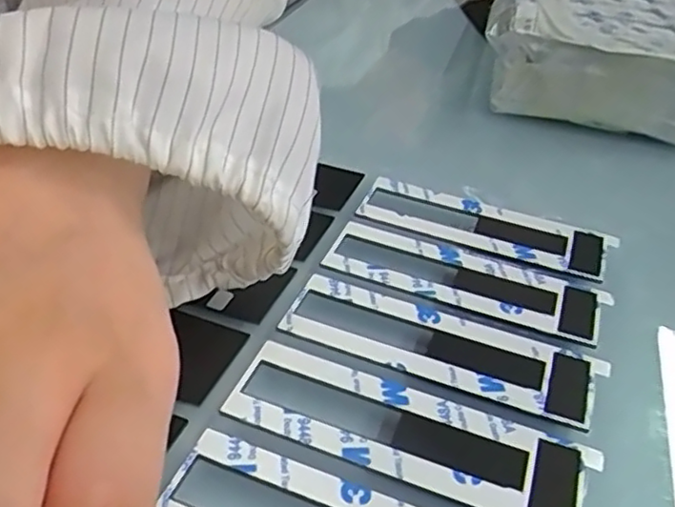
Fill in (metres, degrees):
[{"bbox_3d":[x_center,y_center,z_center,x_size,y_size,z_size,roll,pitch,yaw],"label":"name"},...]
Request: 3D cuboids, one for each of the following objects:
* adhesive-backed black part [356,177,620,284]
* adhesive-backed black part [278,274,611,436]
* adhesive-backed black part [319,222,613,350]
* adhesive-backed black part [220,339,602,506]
[{"bbox_3d":[0.052,-0.009,0.234,0.088,0.005,0.031,14,37,11],"label":"adhesive-backed black part"},{"bbox_3d":[0.029,0.025,0.185,0.087,0.004,0.027,18,39,13],"label":"adhesive-backed black part"},{"bbox_3d":[0.040,0.007,0.210,0.087,0.004,0.028,16,37,14],"label":"adhesive-backed black part"},{"bbox_3d":[0.017,0.042,0.161,0.087,0.004,0.028,18,39,13],"label":"adhesive-backed black part"}]

